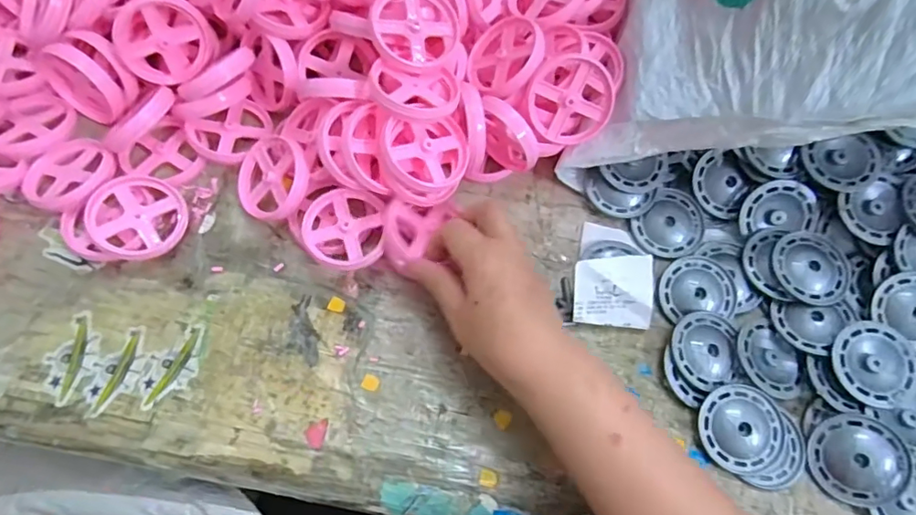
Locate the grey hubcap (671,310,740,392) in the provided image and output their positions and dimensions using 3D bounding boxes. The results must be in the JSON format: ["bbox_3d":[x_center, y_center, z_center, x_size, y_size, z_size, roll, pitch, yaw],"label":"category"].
[{"bbox_3d":[0.178,0.066,0.384,0.047,0.005,0.055,9,66,0],"label":"grey hubcap"}]

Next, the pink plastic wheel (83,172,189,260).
[{"bbox_3d":[-0.233,-0.030,0.388,0.064,0.009,0.062,5,73,-18],"label":"pink plastic wheel"}]

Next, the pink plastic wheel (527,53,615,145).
[{"bbox_3d":[0.084,-0.118,0.398,0.063,0.007,0.063,0,113,1],"label":"pink plastic wheel"}]

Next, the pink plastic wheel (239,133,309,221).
[{"bbox_3d":[-0.145,-0.062,0.413,0.064,0.012,0.064,-3,83,25],"label":"pink plastic wheel"}]

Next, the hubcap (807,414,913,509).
[{"bbox_3d":[0.263,0.132,0.346,0.054,0.016,0.053,15,66,3],"label":"hubcap"}]

